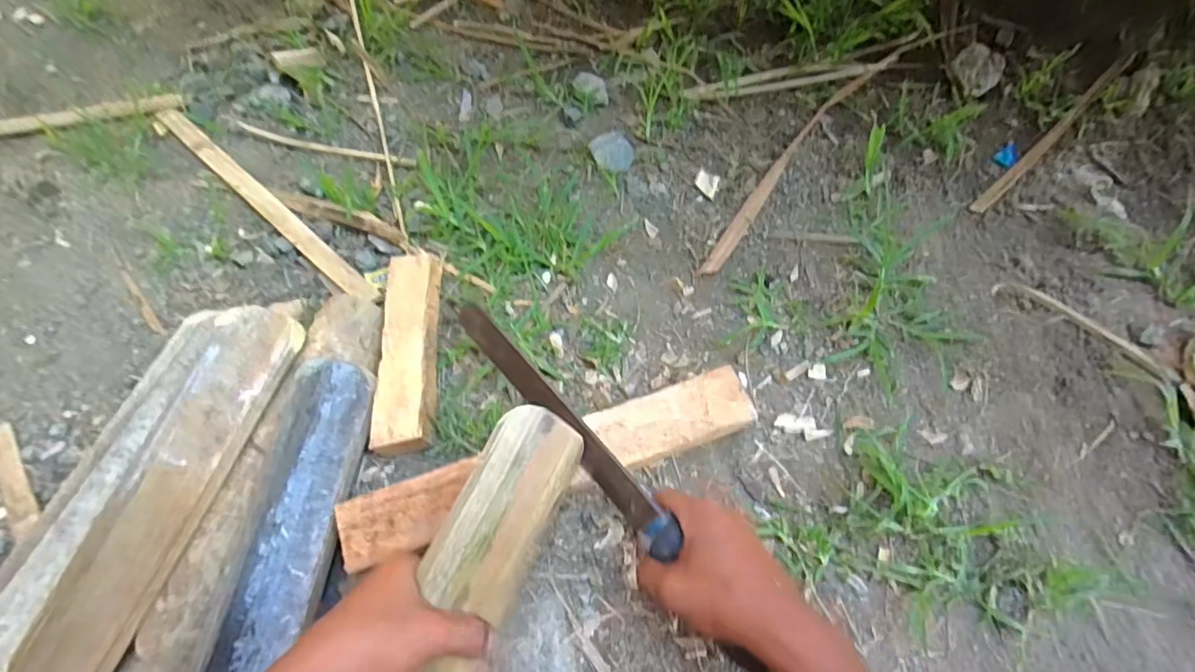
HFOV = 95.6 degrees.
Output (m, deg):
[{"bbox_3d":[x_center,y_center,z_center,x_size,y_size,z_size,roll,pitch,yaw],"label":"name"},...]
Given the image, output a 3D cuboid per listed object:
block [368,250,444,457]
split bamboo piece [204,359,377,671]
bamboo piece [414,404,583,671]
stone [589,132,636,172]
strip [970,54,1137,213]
[{"bbox_3d":[-0.171,0.012,0.496,0.047,0.034,0.188,-2,67,-2],"label":"block"},{"bbox_3d":[-0.229,0.143,0.426,0.064,0.053,0.250,5,67,1],"label":"split bamboo piece"},{"bbox_3d":[-0.097,0.193,0.364,0.057,0.071,0.300,23,74,9],"label":"bamboo piece"},{"bbox_3d":[0.019,-0.207,0.607,0.047,0.016,0.045,0,67,-1],"label":"stone"},{"bbox_3d":[0.543,-0.244,0.636,0.351,0.006,0.014,-39,73,-16],"label":"strip"}]

